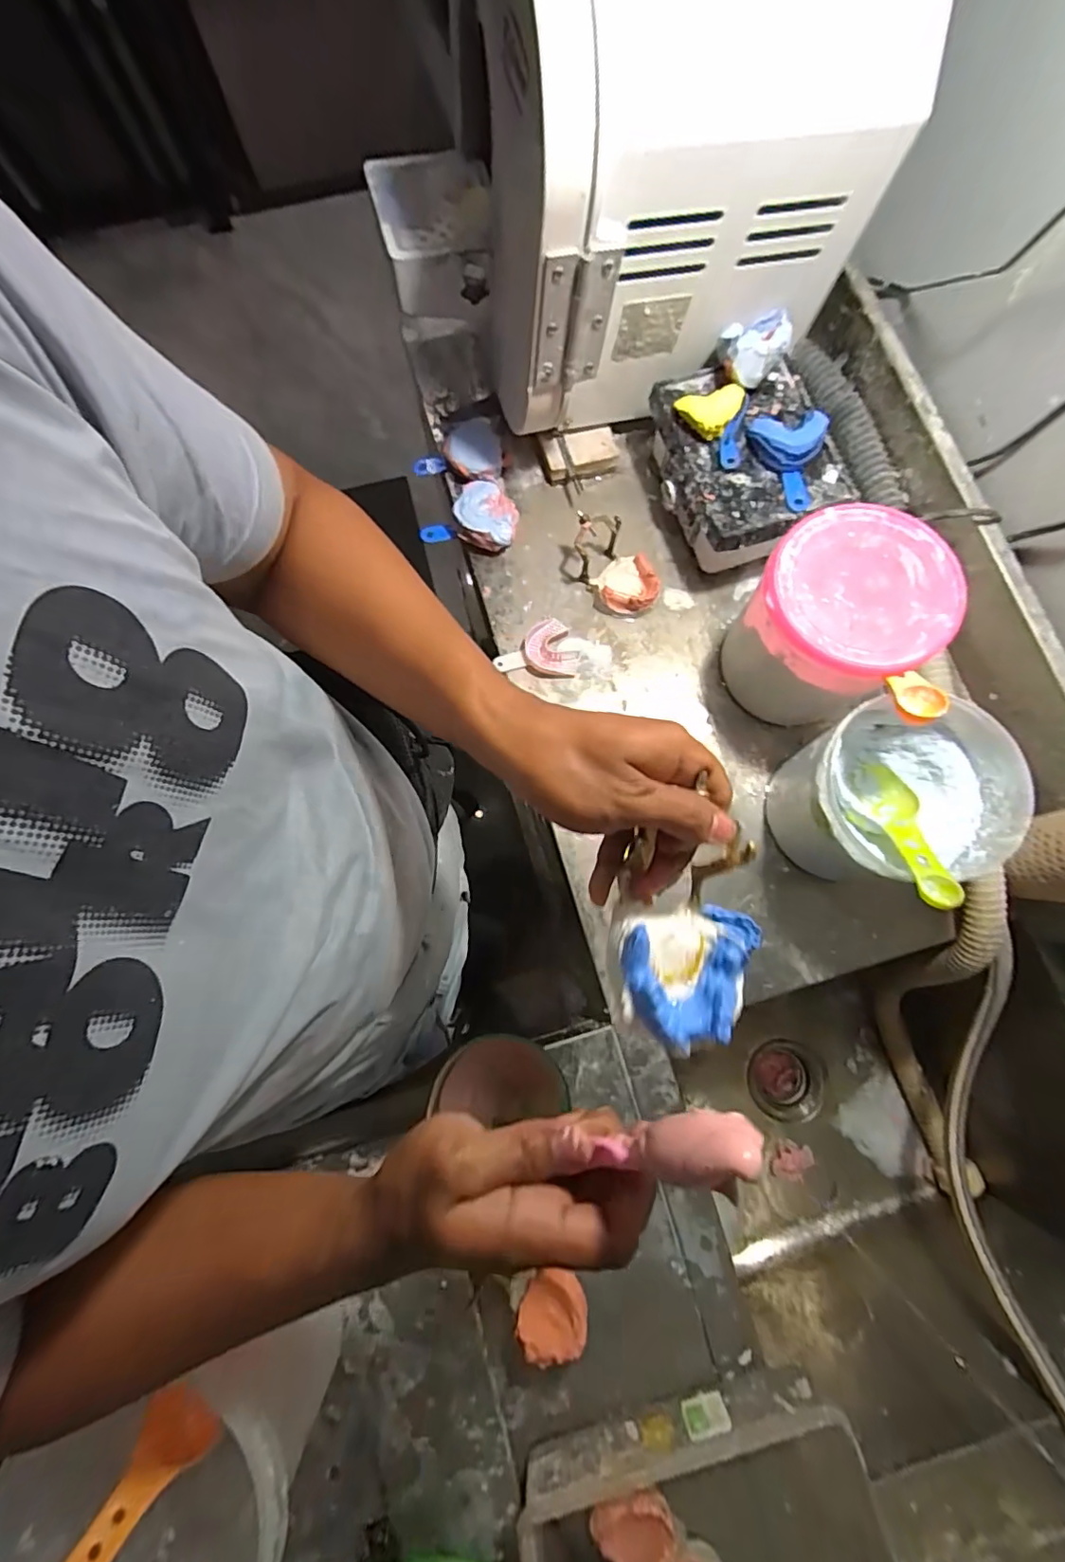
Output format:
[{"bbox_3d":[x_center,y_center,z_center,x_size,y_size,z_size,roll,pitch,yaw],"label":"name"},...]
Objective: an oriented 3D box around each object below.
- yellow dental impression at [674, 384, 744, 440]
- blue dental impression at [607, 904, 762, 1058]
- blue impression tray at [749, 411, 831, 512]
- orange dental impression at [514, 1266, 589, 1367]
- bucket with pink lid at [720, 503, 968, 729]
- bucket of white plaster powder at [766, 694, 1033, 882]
[{"bbox_3d":[0.192,-0.403,0.590,0.058,0.029,0.055,0,78,0],"label":"yellow dental impression"},{"bbox_3d":[0.081,0.102,0.294,0.077,0.032,0.070,8,79,2],"label":"blue dental impression"},{"bbox_3d":[0.265,-0.342,0.576,0.076,0.032,0.099,11,79,2],"label":"blue impression tray"},{"bbox_3d":[0.017,0.469,0.481,0.060,0.025,0.060,1,61,-1],"label":"orange dental impression"},{"bbox_3d":[0.288,-0.150,0.553,0.152,0.179,0.150,0,78,0],"label":"bucket with pink lid"},{"bbox_3d":[0.328,0.013,0.525,0.158,0.153,0.147,0,78,0],"label":"bucket of white plaster powder"}]

